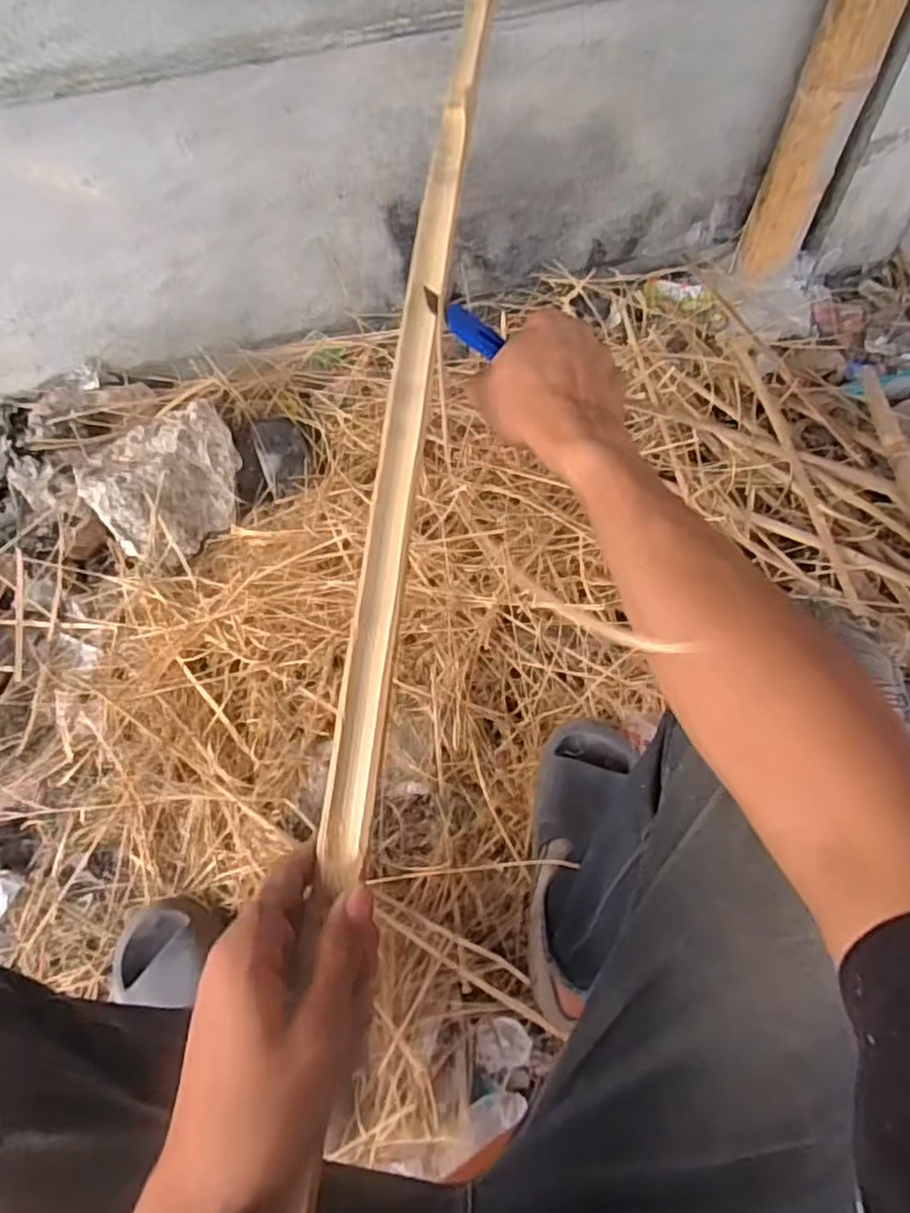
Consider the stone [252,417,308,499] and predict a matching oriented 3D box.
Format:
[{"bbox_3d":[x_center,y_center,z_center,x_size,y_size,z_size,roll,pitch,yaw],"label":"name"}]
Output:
[{"bbox_3d":[-0.258,-0.229,1.054,0.074,0.038,0.127,-20,65,-8],"label":"stone"}]

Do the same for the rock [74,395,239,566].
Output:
[{"bbox_3d":[-0.414,-0.182,1.009,0.216,0.075,0.208,-29,64,-13],"label":"rock"}]

